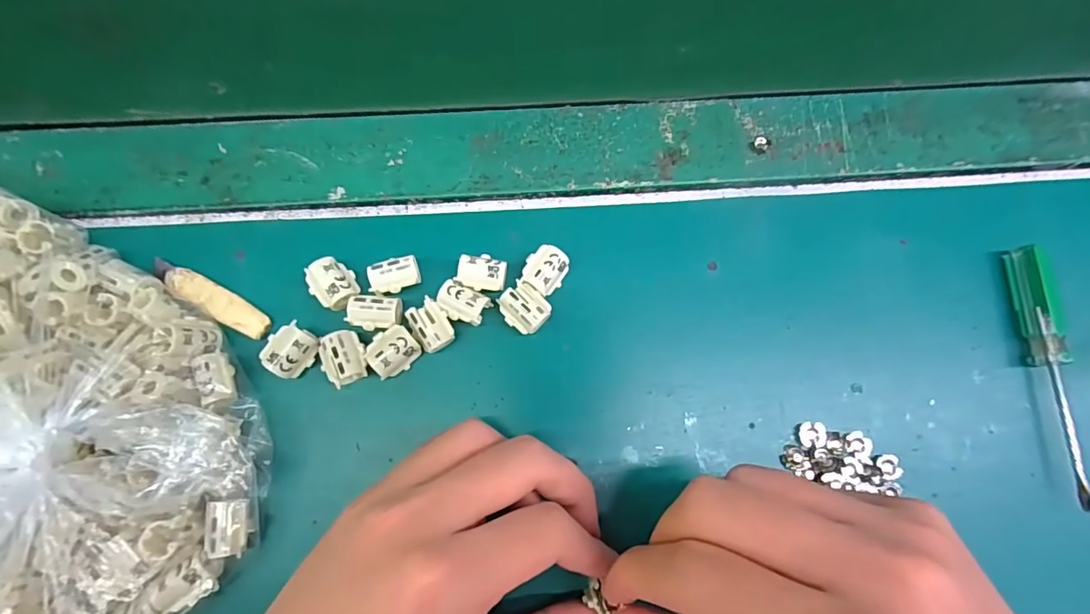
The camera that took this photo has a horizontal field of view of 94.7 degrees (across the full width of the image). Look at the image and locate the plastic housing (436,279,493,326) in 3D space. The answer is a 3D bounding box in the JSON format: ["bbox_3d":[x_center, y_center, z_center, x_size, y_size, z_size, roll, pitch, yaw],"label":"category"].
[{"bbox_3d":[-0.038,0.000,0.235,0.023,0.016,0.016,23,79,4],"label":"plastic housing"}]

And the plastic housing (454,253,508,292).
[{"bbox_3d":[-0.029,-0.015,0.237,0.022,0.015,0.016,7,78,1],"label":"plastic housing"}]

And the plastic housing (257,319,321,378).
[{"bbox_3d":[-0.113,0.019,0.224,0.018,0.012,0.022,31,79,5],"label":"plastic housing"}]

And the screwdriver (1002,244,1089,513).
[{"bbox_3d":[0.234,0.029,0.232,0.010,0.015,0.115,-2,78,-1],"label":"screwdriver"}]

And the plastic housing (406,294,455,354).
[{"bbox_3d":[-0.051,0.010,0.233,0.016,0.019,0.023,-33,81,-7],"label":"plastic housing"}]

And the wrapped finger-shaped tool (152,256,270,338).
[{"bbox_3d":[-0.155,-0.004,0.232,0.061,0.006,0.013,29,79,5],"label":"wrapped finger-shaped tool"}]

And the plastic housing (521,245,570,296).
[{"bbox_3d":[0.000,-0.017,0.239,0.019,0.014,0.021,24,79,4],"label":"plastic housing"}]

